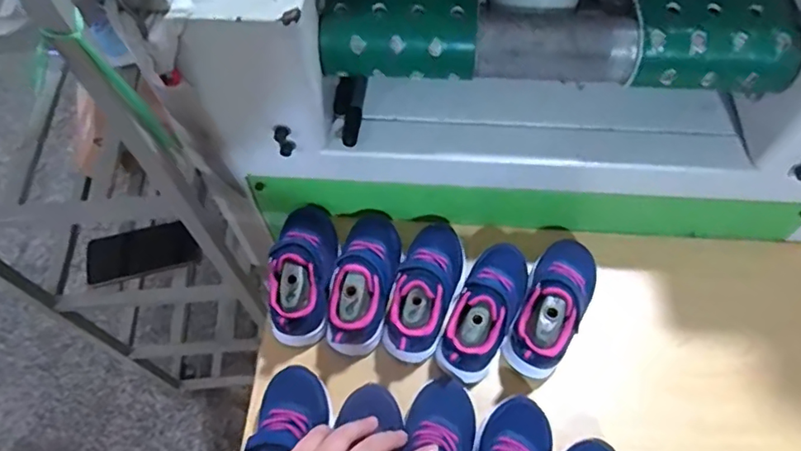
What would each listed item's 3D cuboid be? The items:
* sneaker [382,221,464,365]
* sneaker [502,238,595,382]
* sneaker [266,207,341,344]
[{"bbox_3d":[0.028,0.064,0.598,0.067,0.074,0.160,18,63,12],"label":"sneaker"},{"bbox_3d":[0.163,0.076,0.582,0.066,0.071,0.160,24,64,14],"label":"sneaker"},{"bbox_3d":[-0.104,0.038,0.609,0.063,0.073,0.169,1,61,2],"label":"sneaker"}]

